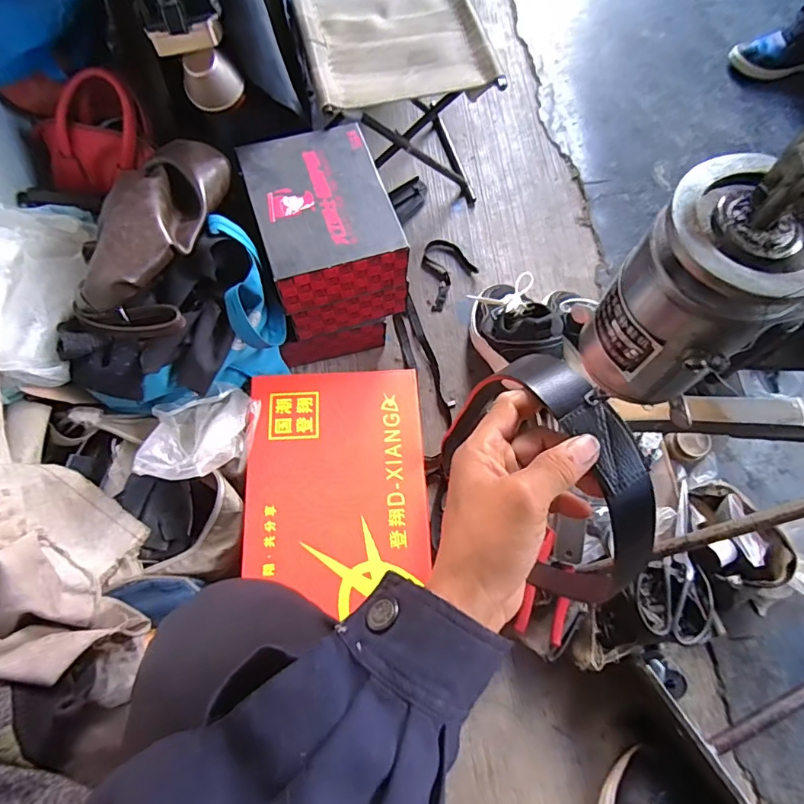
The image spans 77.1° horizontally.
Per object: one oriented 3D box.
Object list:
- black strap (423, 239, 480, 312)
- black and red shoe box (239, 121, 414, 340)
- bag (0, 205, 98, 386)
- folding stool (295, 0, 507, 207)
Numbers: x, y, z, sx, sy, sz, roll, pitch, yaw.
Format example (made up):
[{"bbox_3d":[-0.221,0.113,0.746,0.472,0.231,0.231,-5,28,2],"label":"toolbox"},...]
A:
[{"bbox_3d":[0.083,-0.221,0.861,0.087,0.015,0.125,-9,70,-5],"label":"black strap"},{"bbox_3d":[-0.105,-0.231,0.698,0.164,0.152,0.209,-18,71,-8],"label":"black and red shoe box"},{"bbox_3d":[-0.448,-0.150,0.587,0.145,0.085,0.271,-3,69,-3],"label":"bag"},{"bbox_3d":[-0.013,-0.477,0.819,0.255,0.247,0.213,-13,70,-6],"label":"folding stool"}]

